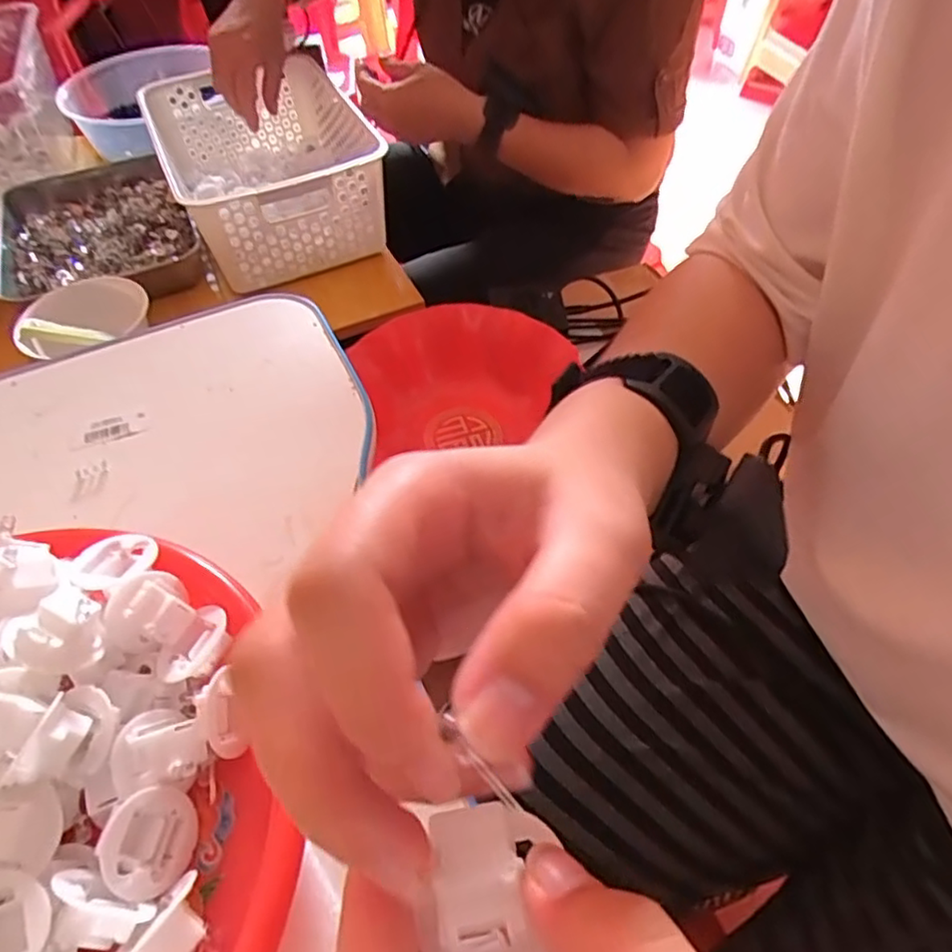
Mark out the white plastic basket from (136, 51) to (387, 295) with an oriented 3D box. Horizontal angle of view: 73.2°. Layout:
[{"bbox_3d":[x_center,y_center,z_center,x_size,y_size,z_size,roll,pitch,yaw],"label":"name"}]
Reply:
[{"bbox_3d":[-0.232,-0.356,0.726,0.199,0.109,0.328,-22,54,-16],"label":"white plastic basket"}]

